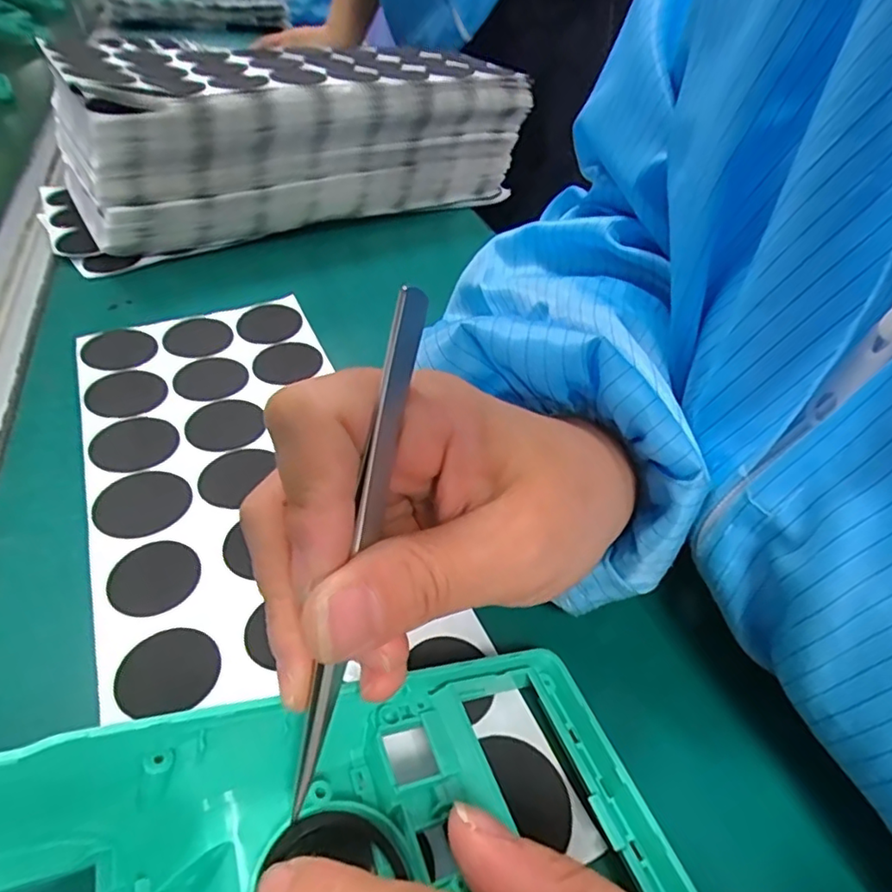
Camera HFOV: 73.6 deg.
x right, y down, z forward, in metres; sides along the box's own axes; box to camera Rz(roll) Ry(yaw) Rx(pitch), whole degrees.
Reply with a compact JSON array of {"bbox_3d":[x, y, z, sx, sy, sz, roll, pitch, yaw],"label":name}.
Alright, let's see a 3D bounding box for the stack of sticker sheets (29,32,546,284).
[{"bbox_3d":[-0.107,-0.219,0.423,0.332,0.100,0.135,-19,48,-26],"label":"stack of sticker sheets"}]

